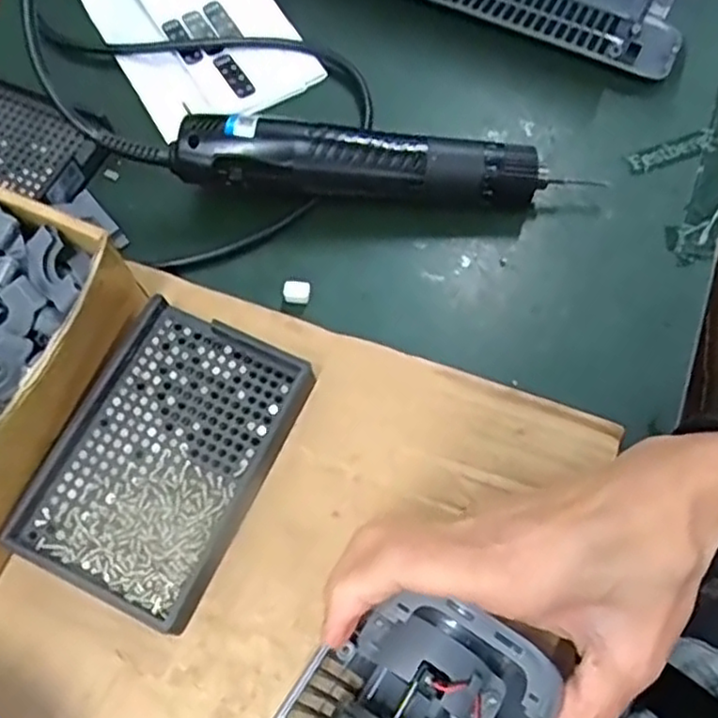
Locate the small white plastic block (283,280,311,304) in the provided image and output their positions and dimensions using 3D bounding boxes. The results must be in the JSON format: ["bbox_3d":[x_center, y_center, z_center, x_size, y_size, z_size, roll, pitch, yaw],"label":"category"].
[{"bbox_3d":[-0.033,-0.037,0.371,0.014,0.004,0.011,2,68,-2],"label":"small white plastic block"}]

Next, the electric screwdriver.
[{"bbox_3d":[0.015,-0.106,0.381,0.222,0.040,0.033,3,67,1],"label":"electric screwdriver"}]

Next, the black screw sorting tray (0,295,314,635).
[{"bbox_3d":[-0.091,0.045,0.329,0.092,0.021,0.133,23,69,9],"label":"black screw sorting tray"}]

